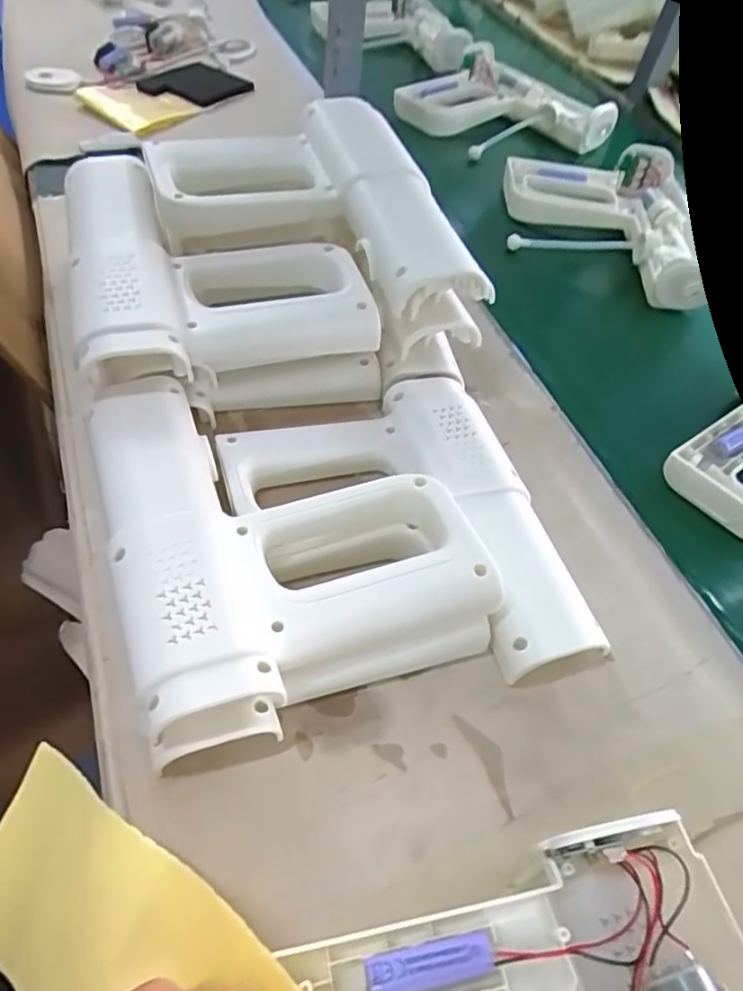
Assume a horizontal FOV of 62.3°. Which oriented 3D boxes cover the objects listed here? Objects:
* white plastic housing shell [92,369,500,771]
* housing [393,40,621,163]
[{"bbox_3d":[-0.049,0.017,0.345,0.175,0.061,0.201,-15,58,-15],"label":"white plastic housing shell"},{"bbox_3d":[0.146,-0.458,0.735,0.188,0.050,0.223,-29,63,-23],"label":"housing"}]

